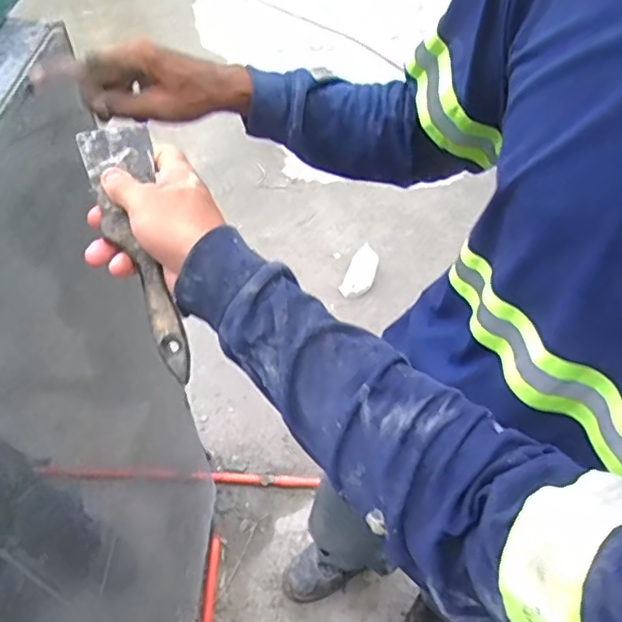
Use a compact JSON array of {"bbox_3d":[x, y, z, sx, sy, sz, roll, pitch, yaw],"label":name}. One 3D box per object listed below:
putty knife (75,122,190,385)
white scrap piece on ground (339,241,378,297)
[{"bbox_3d":[-0.117,-0.047,0.428,0.049,0.009,0.198,-17,76,-14],"label":"putty knife"},{"bbox_3d":[0.163,-0.127,1.964,0.088,0.034,0.180,23,78,18],"label":"white scrap piece on ground"}]

